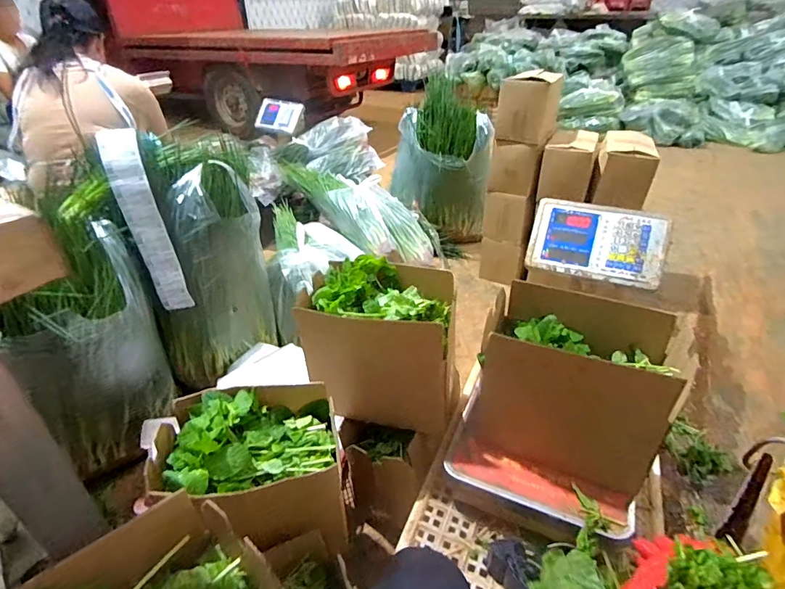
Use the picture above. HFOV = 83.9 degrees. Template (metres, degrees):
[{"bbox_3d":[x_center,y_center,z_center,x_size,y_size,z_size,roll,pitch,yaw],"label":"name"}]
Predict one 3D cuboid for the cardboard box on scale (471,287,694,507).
[{"bbox_3d":[0.279,0.155,0.698,0.265,0.251,0.168,18,38,26],"label":"cardboard box on scale"}]

